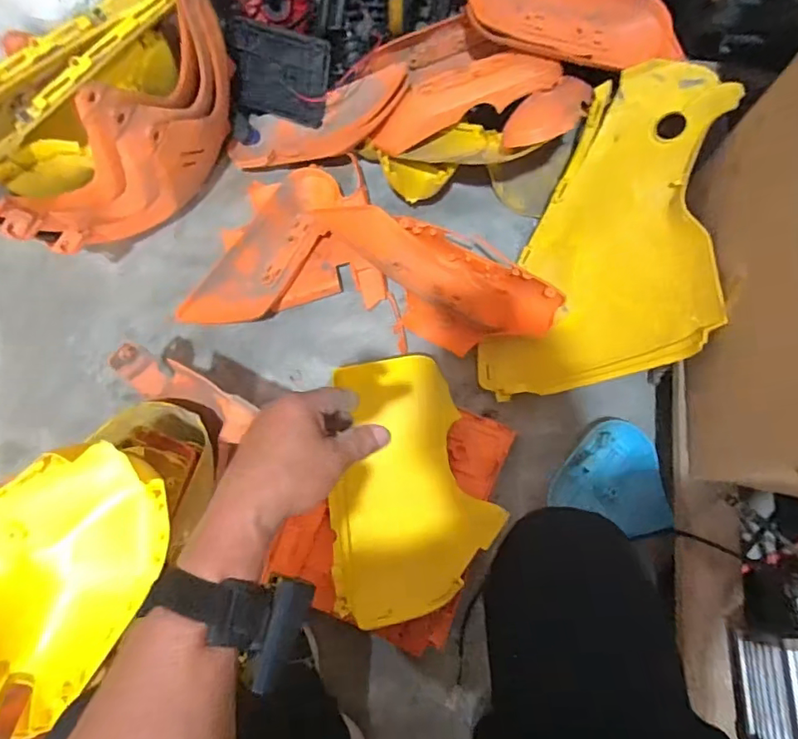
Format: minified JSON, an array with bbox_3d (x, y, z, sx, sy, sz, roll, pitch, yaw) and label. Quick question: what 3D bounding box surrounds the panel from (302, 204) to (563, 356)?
[{"bbox_3d":[0.050,-0.158,0.817,0.393,0.102,0.153,39,80,8],"label":"panel"}]

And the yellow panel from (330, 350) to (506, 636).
[{"bbox_3d":[0.004,0.147,0.702,0.211,0.064,0.327,-13,78,-3],"label":"yellow panel"}]

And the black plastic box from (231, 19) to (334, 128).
[{"bbox_3d":[-0.195,-0.482,0.860,0.168,0.023,0.129,18,119,12],"label":"black plastic box"}]

